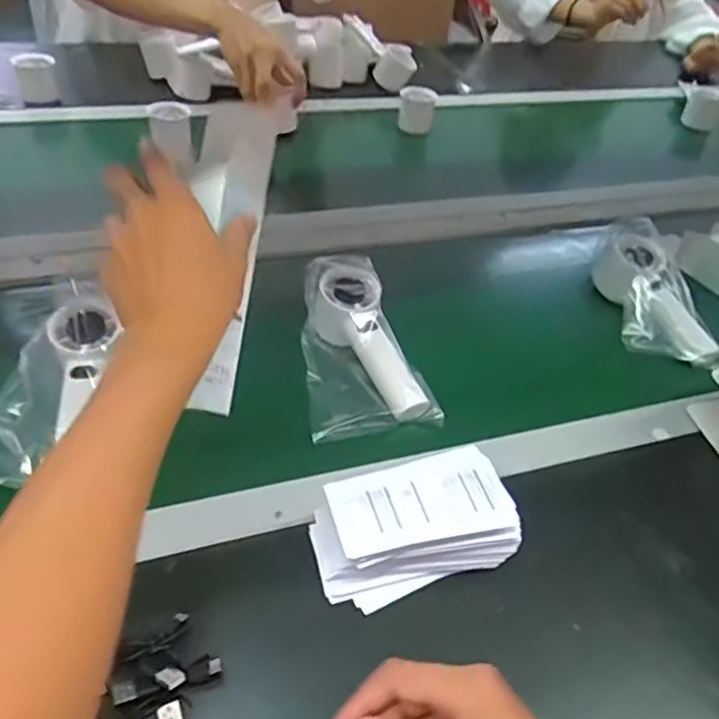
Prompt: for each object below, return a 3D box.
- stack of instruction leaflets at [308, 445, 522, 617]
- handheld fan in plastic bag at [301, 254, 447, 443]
[{"bbox_3d":[0.037,0.112,0.452,0.127,0.050,0.075,-13,46,-21],"label":"stack of instruction leaflets"},{"bbox_3d":[0.002,-0.017,0.589,0.107,0.069,0.158,-6,44,-13],"label":"handheld fan in plastic bag"}]

